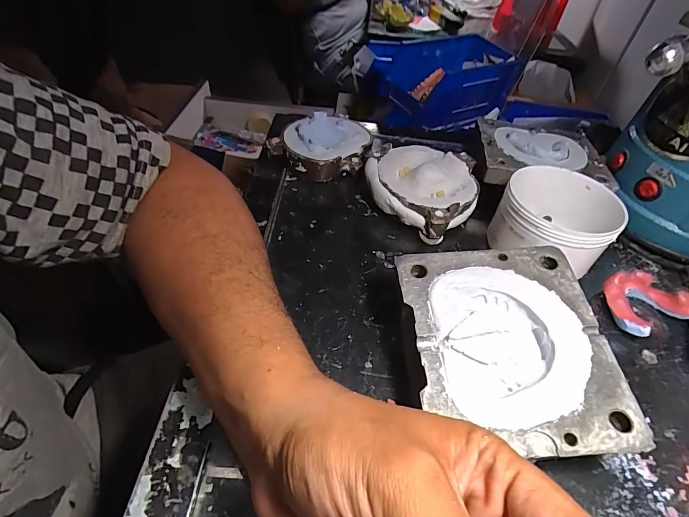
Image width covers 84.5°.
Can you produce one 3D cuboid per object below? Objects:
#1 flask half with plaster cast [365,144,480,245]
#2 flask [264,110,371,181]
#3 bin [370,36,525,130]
[{"bbox_3d":[0.074,-0.073,0.377,0.112,0.038,0.101,32,51,22],"label":"flask half with plaster cast"},{"bbox_3d":[-0.021,-0.122,0.414,0.085,0.038,0.092,3,46,-3],"label":"flask"},{"bbox_3d":[0.155,-0.248,0.541,0.182,0.085,0.093,-17,51,-21],"label":"bin"}]

